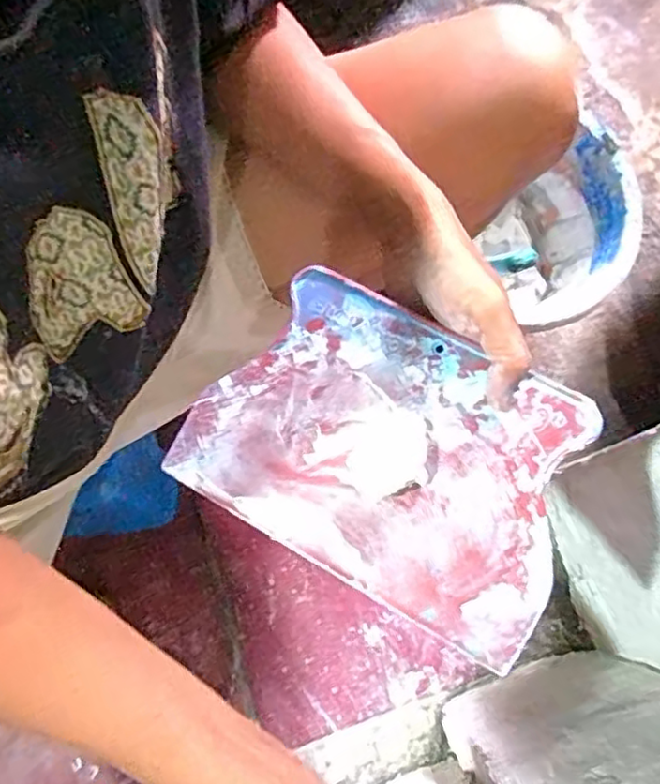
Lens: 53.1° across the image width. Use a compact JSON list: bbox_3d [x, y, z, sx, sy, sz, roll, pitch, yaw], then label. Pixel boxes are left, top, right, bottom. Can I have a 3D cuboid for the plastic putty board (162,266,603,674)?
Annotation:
[{"bbox_3d":[0.028,0.031,0.349,0.201,0.007,0.140,29,91,12],"label":"plastic putty board"}]

